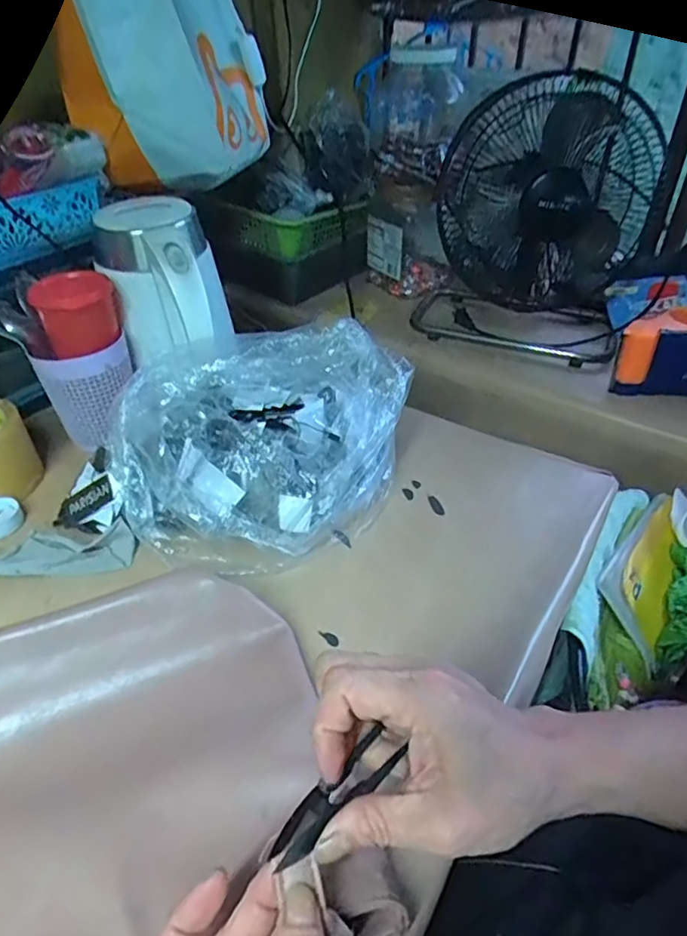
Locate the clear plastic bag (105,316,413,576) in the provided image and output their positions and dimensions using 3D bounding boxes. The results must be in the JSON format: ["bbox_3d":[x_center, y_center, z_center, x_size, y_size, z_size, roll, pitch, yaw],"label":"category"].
[{"bbox_3d":[-0.077,-0.027,0.541,0.216,0.127,0.219,16,43,20],"label":"clear plastic bag"}]

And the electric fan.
[{"bbox_3d":[0.255,-0.322,0.766,0.238,0.300,0.161,14,42,17],"label":"electric fan"}]

